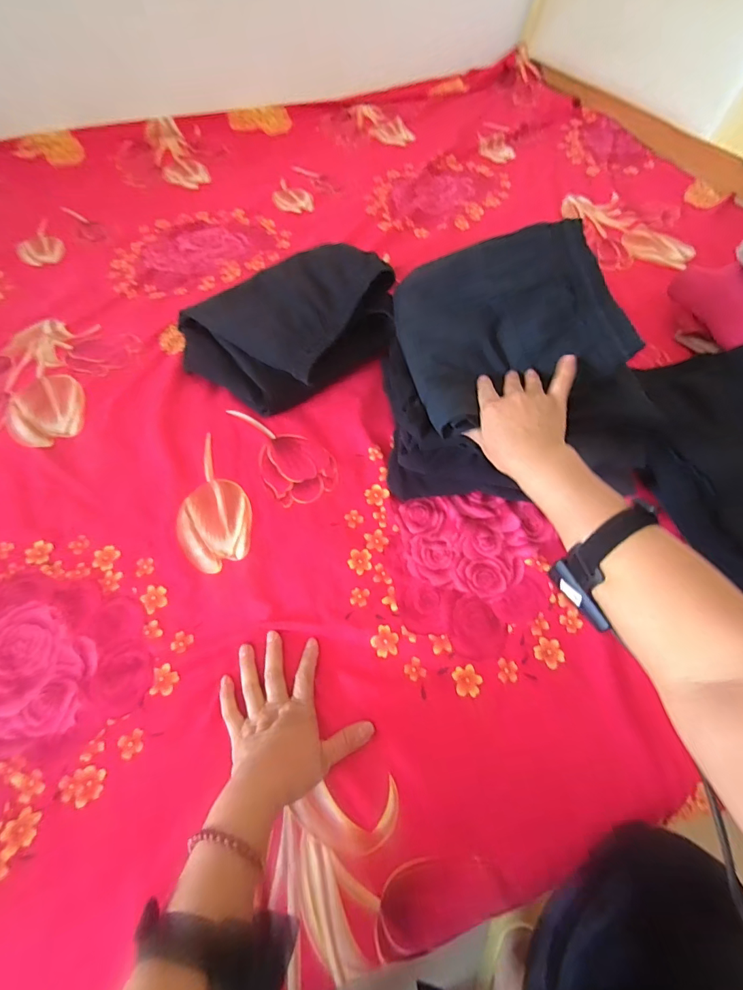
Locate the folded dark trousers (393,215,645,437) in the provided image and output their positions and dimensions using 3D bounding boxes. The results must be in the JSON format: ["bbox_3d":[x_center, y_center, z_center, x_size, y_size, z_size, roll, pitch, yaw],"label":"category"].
[{"bbox_3d":[0.153,-0.216,0.527,0.238,0.051,0.282,-16,63,16],"label":"folded dark trousers"}]

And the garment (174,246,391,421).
[{"bbox_3d":[-0.130,-0.263,0.682,0.325,0.107,0.233,-24,59,-12],"label":"garment"}]

